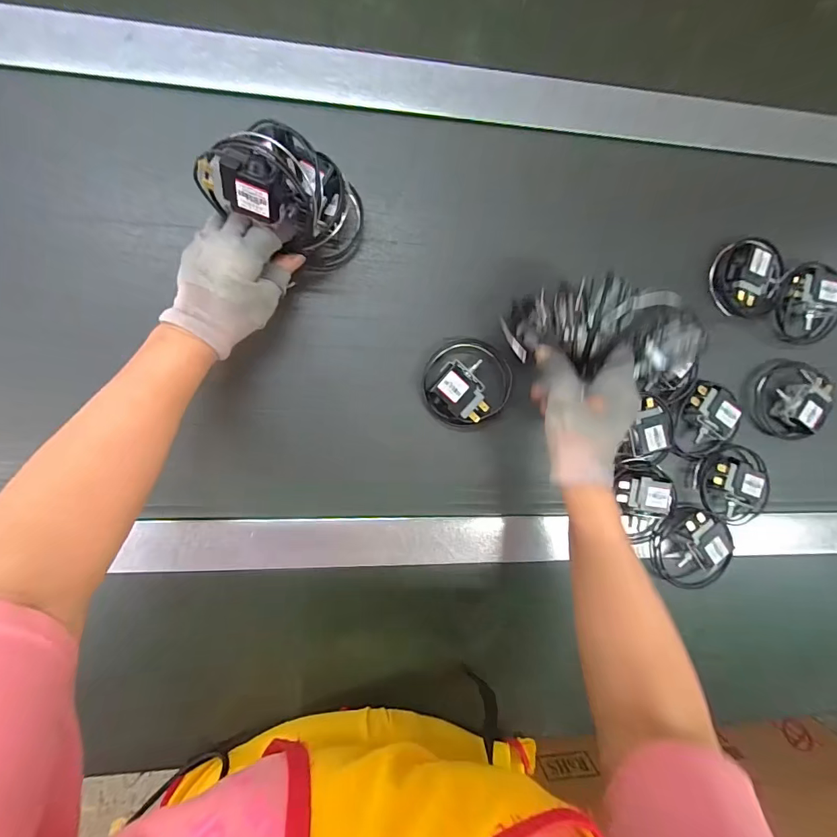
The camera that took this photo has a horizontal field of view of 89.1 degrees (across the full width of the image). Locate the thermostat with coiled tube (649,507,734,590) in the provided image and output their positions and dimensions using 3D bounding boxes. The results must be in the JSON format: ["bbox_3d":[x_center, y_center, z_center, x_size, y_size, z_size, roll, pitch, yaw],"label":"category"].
[{"bbox_3d":[0.289,0.137,0.449,0.076,0.038,0.083,0,93,-8],"label":"thermostat with coiled tube"}]

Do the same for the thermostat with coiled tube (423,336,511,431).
[{"bbox_3d":[0.047,-0.033,0.414,0.083,0.025,0.088,0,93,-8],"label":"thermostat with coiled tube"}]

